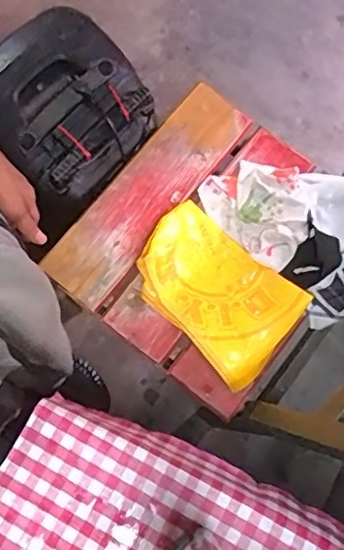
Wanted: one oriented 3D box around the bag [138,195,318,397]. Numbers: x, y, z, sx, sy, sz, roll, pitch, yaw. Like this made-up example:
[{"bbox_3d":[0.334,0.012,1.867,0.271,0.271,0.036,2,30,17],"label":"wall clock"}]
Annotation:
[{"bbox_3d":[0.060,0.021,0.868,0.257,0.046,0.170,43,79,8],"label":"bag"}]

